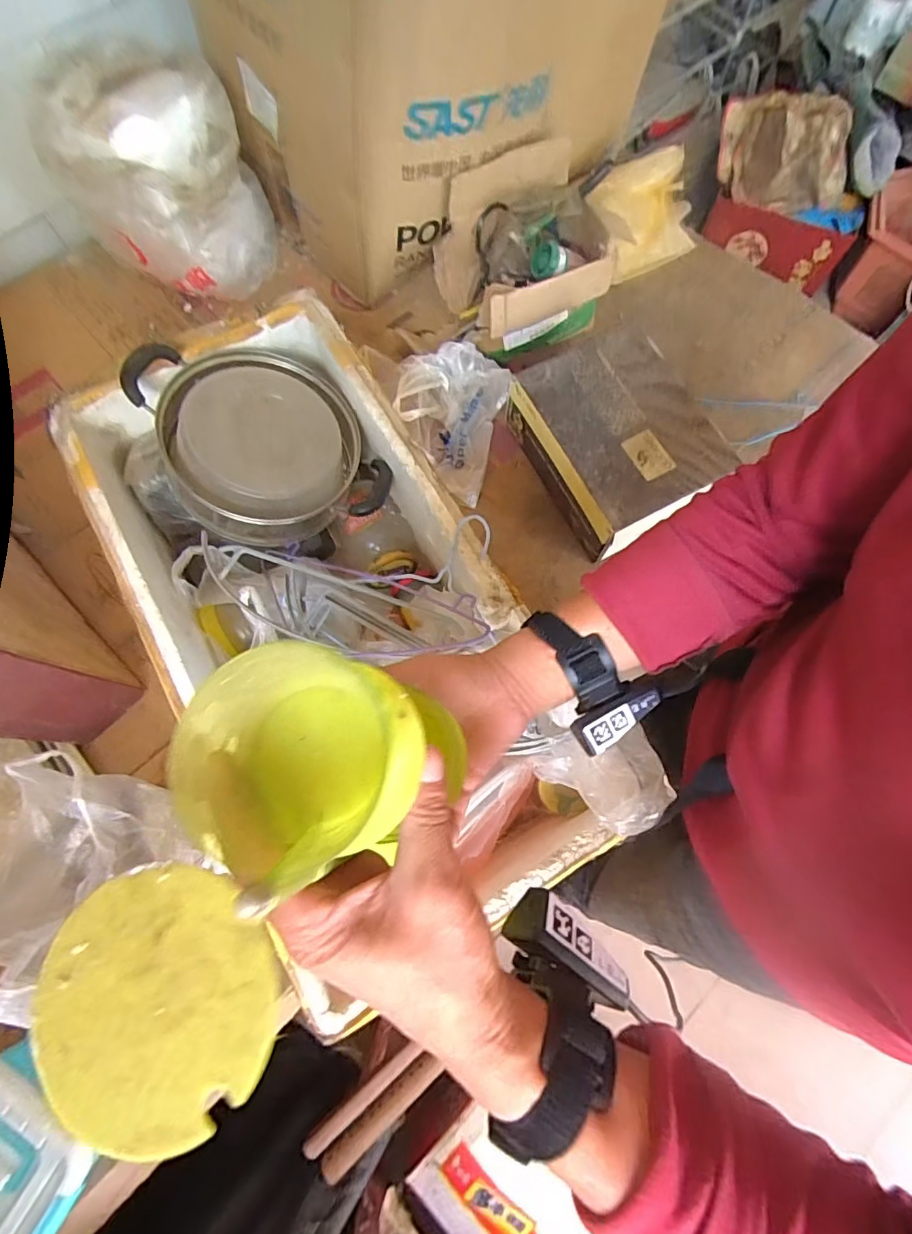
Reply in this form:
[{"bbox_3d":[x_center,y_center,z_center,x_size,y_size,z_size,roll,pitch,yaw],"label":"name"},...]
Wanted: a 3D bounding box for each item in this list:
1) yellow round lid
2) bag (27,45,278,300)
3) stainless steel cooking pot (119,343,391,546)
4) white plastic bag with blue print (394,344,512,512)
[{"bbox_3d":[-0.100,0.127,0.170,0.082,0.010,0.078,0,71,0],"label":"yellow round lid"},{"bbox_3d":[-0.511,-0.758,0.941,0.300,0.280,0.244,-15,72,-5],"label":"bag"},{"bbox_3d":[-0.247,-0.230,0.683,0.272,0.110,0.272,7,74,-27],"label":"stainless steel cooking pot"},{"bbox_3d":[-0.016,-0.341,0.868,0.178,0.089,0.229,18,72,6],"label":"white plastic bag with blue print"}]

